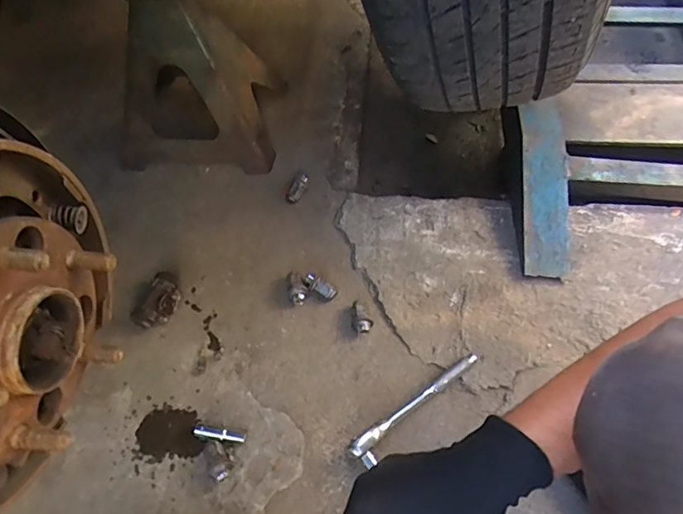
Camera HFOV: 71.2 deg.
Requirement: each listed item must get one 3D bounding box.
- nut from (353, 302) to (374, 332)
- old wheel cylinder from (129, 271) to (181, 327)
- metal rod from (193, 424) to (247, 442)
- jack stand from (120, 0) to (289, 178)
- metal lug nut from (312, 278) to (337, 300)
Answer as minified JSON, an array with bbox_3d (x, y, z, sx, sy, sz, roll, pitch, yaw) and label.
[{"bbox_3d":[0.029,0.081,0.645,0.024,0.023,0.045,-3,58,1],"label":"nut"},{"bbox_3d":[-0.249,0.061,0.655,0.043,0.032,0.078,14,60,11],"label":"old wheel cylinder"},{"bbox_3d":[-0.146,0.213,0.575,0.061,0.014,0.013,7,59,7],"label":"metal rod"},{"bbox_3d":[-0.233,-0.314,0.742,0.239,0.295,0.220,6,59,6],"label":"jack stand"},{"bbox_3d":[-0.024,0.047,0.661,0.036,0.025,0.020,33,65,21],"label":"metal lug nut"}]

